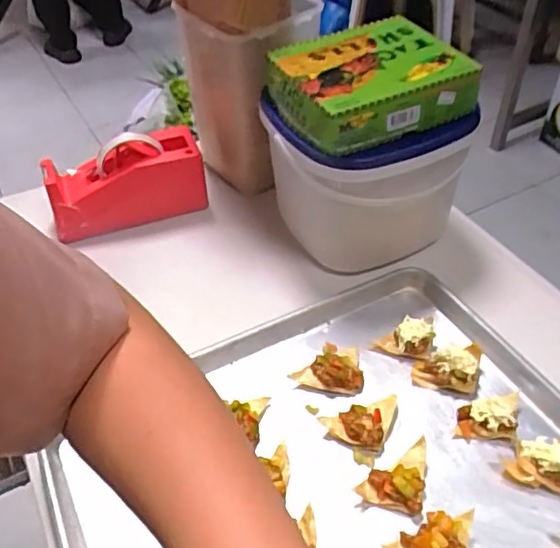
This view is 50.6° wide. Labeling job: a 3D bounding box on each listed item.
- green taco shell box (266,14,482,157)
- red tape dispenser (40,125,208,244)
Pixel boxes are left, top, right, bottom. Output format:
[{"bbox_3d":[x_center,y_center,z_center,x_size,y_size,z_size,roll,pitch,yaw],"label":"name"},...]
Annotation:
[{"bbox_3d":[0.091,-0.206,0.631,0.183,0.056,0.156,-18,46,-17],"label":"green taco shell box"},{"bbox_3d":[-0.203,-0.122,0.780,0.197,0.108,0.067,-14,45,-13],"label":"red tape dispenser"}]

